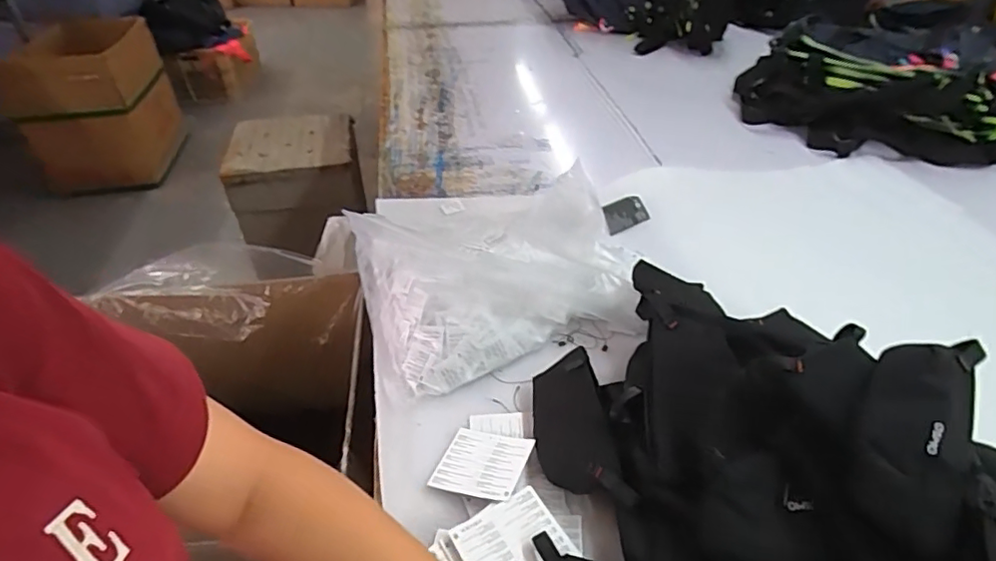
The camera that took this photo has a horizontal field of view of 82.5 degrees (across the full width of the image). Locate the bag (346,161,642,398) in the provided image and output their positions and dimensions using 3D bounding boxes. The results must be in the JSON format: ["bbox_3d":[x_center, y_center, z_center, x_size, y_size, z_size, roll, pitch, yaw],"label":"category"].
[{"bbox_3d":[-0.002,-0.034,0.855,0.396,0.132,0.339,-12,41,-14],"label":"bag"}]

